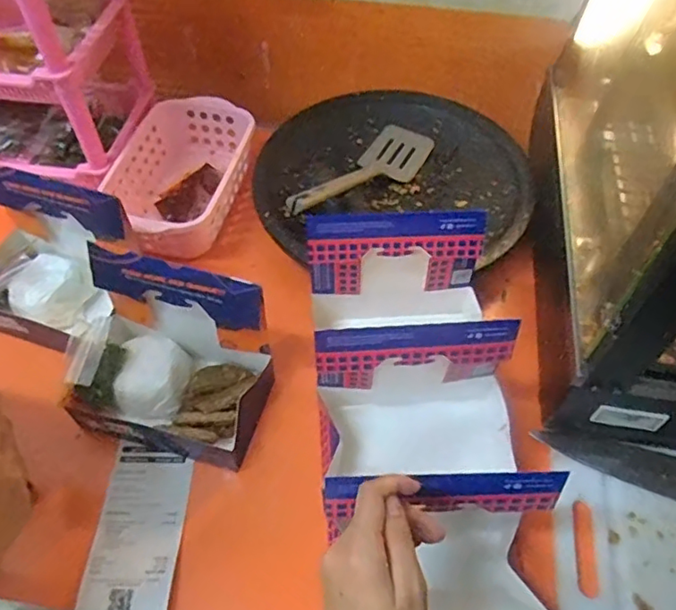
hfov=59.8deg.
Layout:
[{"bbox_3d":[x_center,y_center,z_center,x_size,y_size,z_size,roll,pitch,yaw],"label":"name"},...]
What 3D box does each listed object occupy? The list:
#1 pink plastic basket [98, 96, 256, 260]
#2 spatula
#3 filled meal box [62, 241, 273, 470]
[{"bbox_3d":[-0.204,-0.163,0.773,0.145,0.090,0.239,11,55,7],"label":"pink plastic basket"},{"bbox_3d":[0.025,-0.158,0.713,0.081,0.054,0.302,29,36,15],"label":"spatula"},{"bbox_3d":[-0.169,0.041,0.571,0.181,0.145,0.148,15,55,10],"label":"filled meal box"}]

